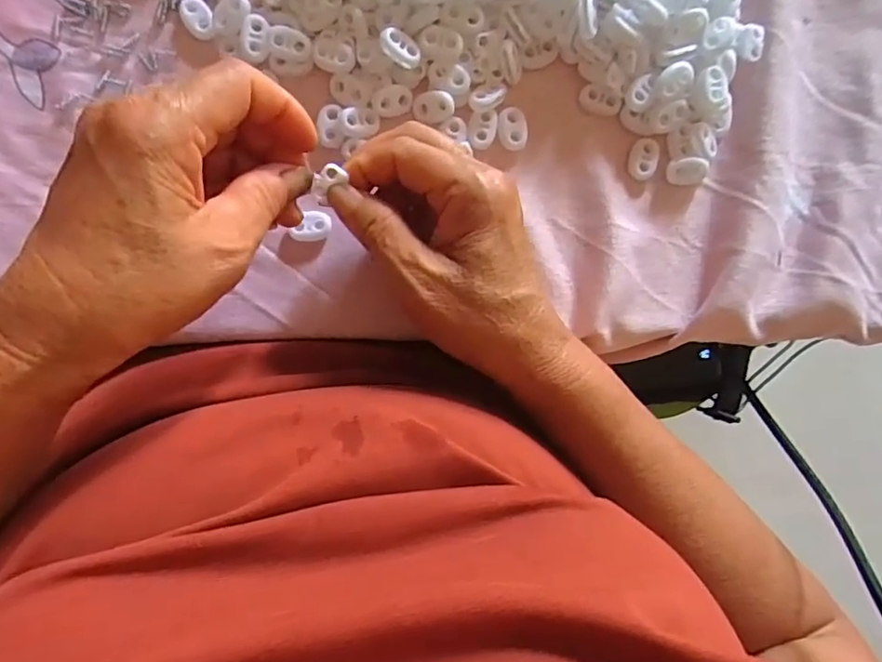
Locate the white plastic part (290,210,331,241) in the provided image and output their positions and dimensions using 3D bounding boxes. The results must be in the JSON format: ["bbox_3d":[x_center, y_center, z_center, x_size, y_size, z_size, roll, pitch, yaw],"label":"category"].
[{"bbox_3d":[-0.068,-0.055,0.301,0.022,0.005,0.014,-20,91,-3],"label":"white plastic part"}]

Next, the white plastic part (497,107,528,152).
[{"bbox_3d":[0.038,-0.108,0.308,0.015,0.007,0.023,-3,90,-3],"label":"white plastic part"}]

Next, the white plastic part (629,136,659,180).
[{"bbox_3d":[0.110,-0.093,0.310,0.015,0.004,0.023,8,89,-3],"label":"white plastic part"}]

